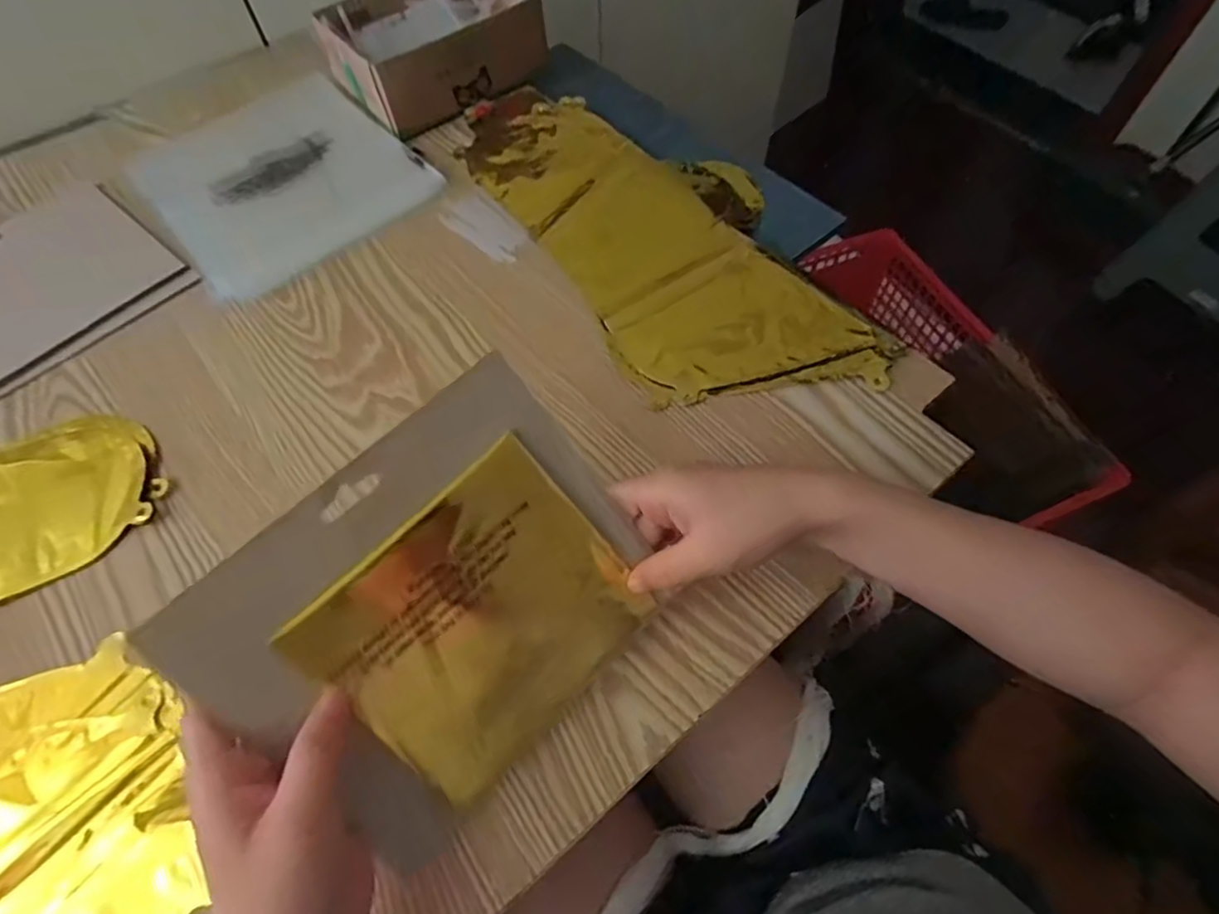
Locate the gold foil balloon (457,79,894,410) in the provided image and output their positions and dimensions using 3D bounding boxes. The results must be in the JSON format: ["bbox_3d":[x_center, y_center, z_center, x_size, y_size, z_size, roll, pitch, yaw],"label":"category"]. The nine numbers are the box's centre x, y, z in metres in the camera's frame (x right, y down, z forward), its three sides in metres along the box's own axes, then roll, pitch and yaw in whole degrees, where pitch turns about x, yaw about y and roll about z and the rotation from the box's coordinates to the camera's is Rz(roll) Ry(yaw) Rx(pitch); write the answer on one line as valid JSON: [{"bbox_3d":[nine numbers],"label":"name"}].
[{"bbox_3d":[0.038,-0.201,0.538,0.204,0.023,0.438,-28,63,-13],"label":"gold foil balloon"}]

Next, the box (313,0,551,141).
[{"bbox_3d":[-0.170,-0.406,0.615,0.192,0.066,0.144,-27,63,-13],"label":"box"}]

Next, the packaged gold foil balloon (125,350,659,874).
[{"bbox_3d":[-0.073,0.069,0.296,0.187,0.012,0.157,-44,105,-21],"label":"packaged gold foil balloon"}]

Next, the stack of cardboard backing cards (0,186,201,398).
[{"bbox_3d":[-0.469,-0.136,0.510,0.173,0.015,0.194,39,68,21],"label":"stack of cardboard backing cards"}]

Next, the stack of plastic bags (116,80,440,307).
[{"bbox_3d":[-0.299,-0.257,0.571,0.207,0.008,0.233,-38,66,-18],"label":"stack of plastic bags"}]

